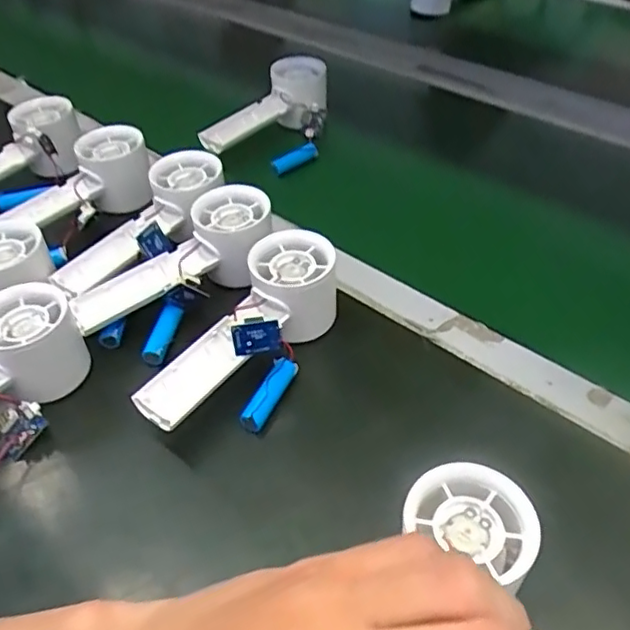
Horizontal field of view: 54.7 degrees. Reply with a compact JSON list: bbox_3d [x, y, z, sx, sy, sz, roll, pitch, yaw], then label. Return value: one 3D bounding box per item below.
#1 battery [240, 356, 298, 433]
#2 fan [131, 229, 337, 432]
[{"bbox_3d":[-0.028,0.048,0.375,0.013,0.014,0.057,17,48,20],"label":"battery"},{"bbox_3d":[-0.043,0.011,0.388,0.055,0.050,0.160,25,52,26],"label":"fan"}]

